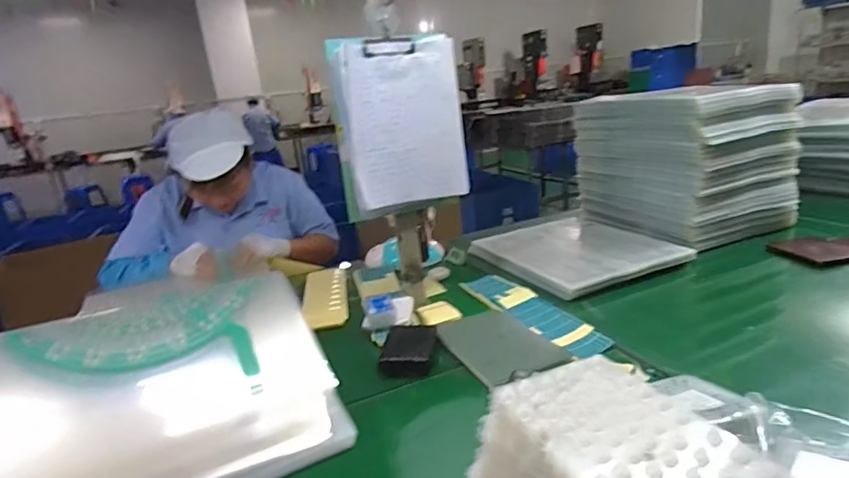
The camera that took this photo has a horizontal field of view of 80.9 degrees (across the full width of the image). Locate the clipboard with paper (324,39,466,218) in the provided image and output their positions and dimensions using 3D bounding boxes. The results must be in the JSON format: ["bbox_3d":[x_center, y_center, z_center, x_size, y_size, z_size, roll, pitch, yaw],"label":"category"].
[{"bbox_3d":[-0.042,-0.201,0.899,0.224,0.301,0.034,-14,21,-18],"label":"clipboard with paper"}]

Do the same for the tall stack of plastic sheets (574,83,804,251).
[{"bbox_3d":[0.627,-0.191,1.234,0.273,0.317,0.419,-13,18,-19],"label":"tall stack of plastic sheets"}]

